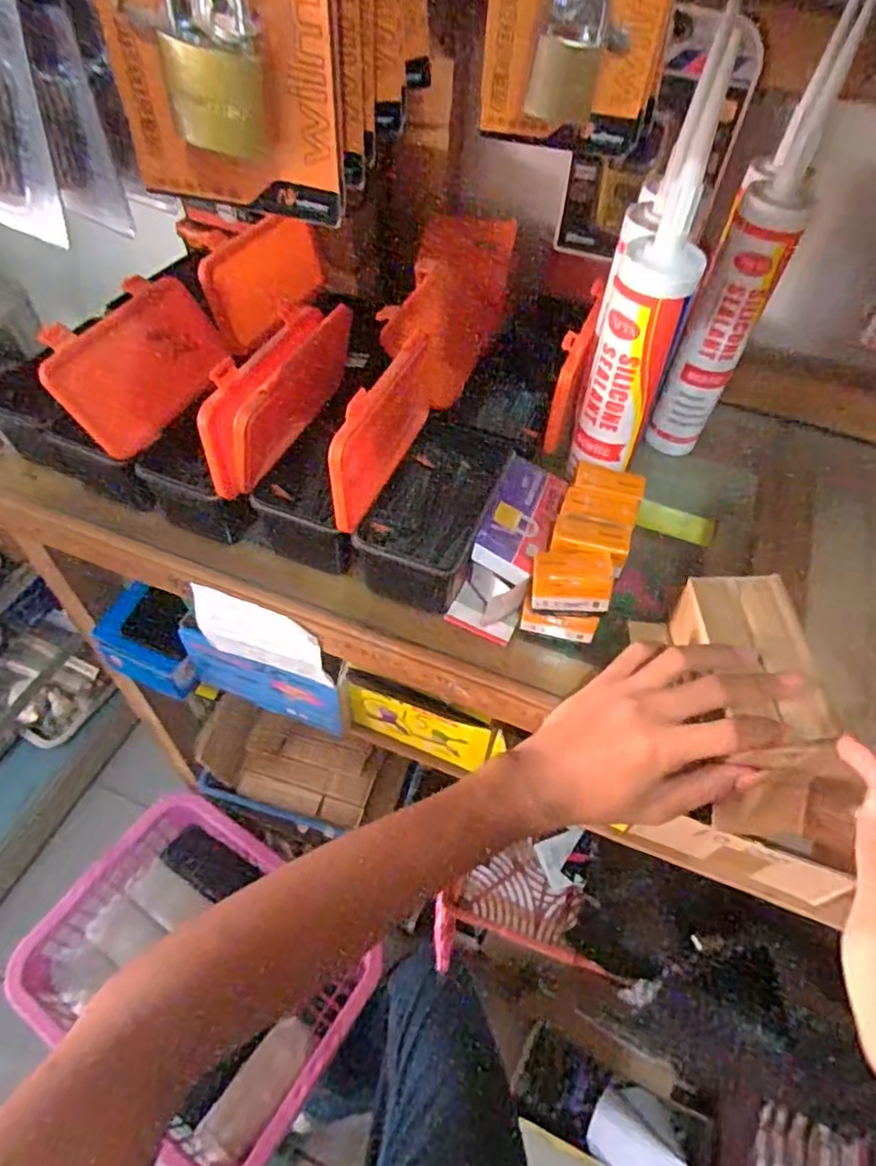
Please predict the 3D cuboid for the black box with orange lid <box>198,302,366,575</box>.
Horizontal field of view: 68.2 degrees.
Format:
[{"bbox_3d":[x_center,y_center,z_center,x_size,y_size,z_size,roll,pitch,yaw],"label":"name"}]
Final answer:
[{"bbox_3d":[-0.084,-0.102,0.472,0.087,0.141,0.152,21,54,13],"label":"black box with orange lid"}]

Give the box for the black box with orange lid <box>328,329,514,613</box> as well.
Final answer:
[{"bbox_3d":[-0.005,-0.072,0.458,0.082,0.136,0.140,20,54,12],"label":"black box with orange lid"}]

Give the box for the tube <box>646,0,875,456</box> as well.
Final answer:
[{"bbox_3d":[0.228,-0.214,0.505,0.048,0.253,0.050,23,55,14],"label":"tube"}]

